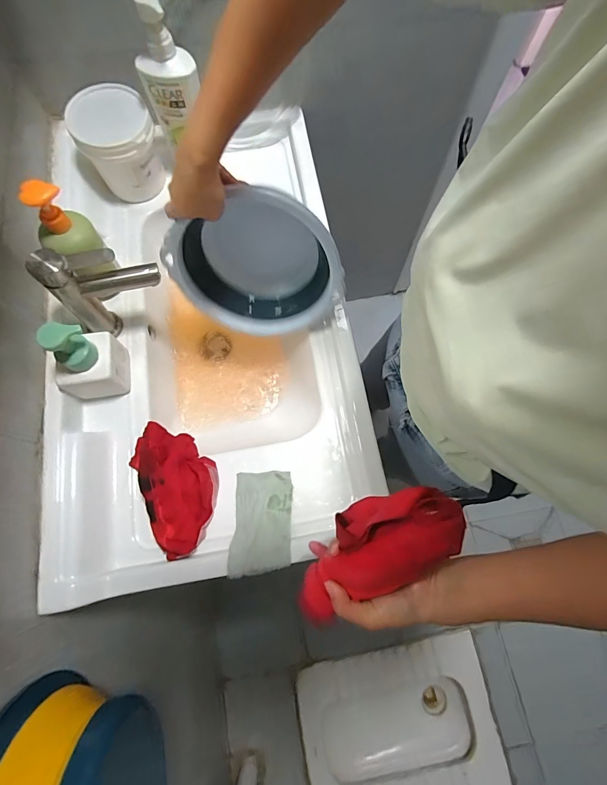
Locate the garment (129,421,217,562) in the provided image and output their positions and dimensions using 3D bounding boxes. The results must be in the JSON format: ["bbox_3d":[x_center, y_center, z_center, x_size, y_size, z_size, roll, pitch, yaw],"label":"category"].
[{"bbox_3d":[-0.179,0.123,0.517,0.102,0.050,0.187,-29,76,-8],"label":"garment"}]

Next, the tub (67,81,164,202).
[{"bbox_3d":[-0.307,-0.416,0.630,0.117,0.131,0.113,0,74,0],"label":"tub"}]

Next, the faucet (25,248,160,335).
[{"bbox_3d":[-0.268,-0.145,0.525,0.135,0.172,0.036,-17,74,-5],"label":"faucet"}]

